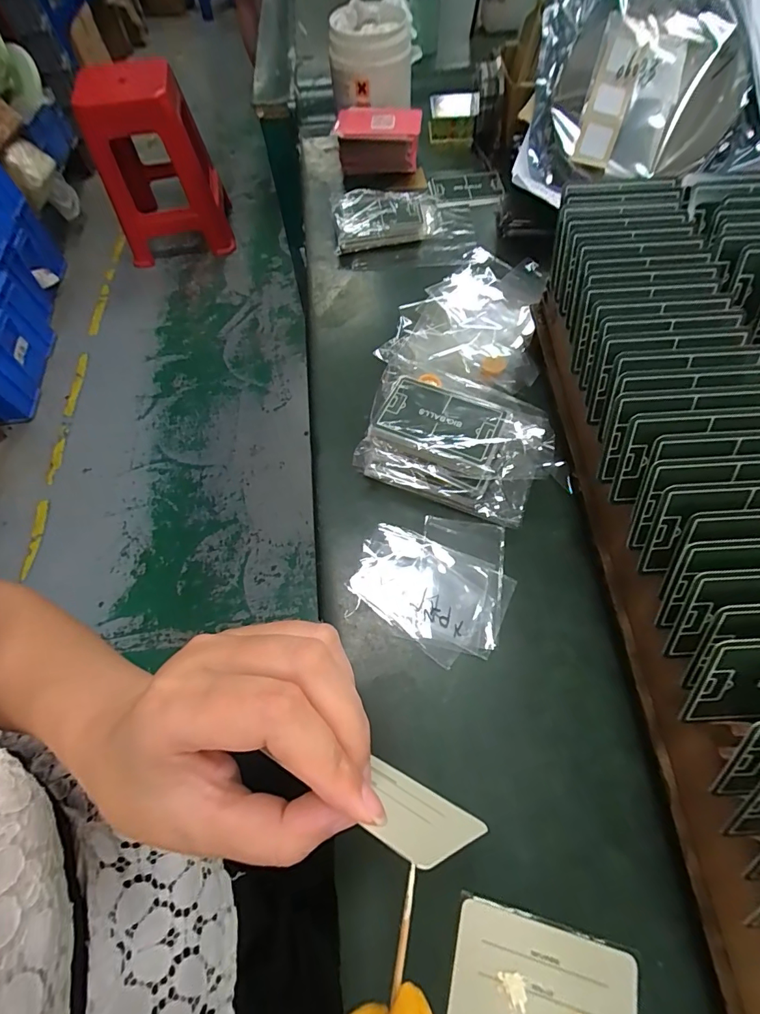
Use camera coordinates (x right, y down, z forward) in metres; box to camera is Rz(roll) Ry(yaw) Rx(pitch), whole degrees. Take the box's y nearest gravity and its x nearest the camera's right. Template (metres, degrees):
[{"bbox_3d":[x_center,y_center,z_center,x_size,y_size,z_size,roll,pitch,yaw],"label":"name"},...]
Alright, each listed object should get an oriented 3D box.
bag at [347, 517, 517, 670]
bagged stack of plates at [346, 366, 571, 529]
[{"bbox_3d":[0.039,0.047,0.294,0.101,0.014,0.093,20,66,12],"label":"bag"},{"bbox_3d":[0.056,-0.044,0.319,0.129,0.044,0.083,16,66,11],"label":"bagged stack of plates"}]

